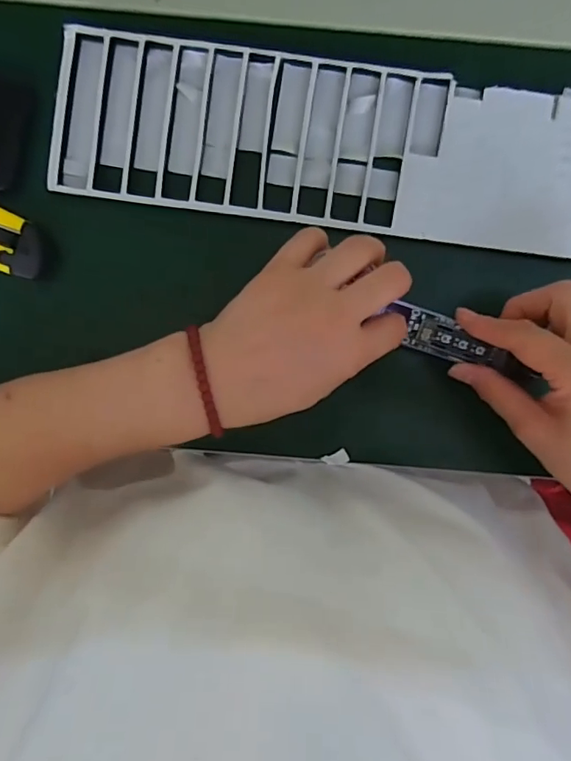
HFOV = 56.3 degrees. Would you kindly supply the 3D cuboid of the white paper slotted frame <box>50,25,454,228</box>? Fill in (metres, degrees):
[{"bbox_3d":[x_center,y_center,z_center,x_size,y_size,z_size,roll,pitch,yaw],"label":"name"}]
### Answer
[{"bbox_3d":[-0.024,-0.169,0.362,0.261,0.007,0.107,7,92,0],"label":"white paper slotted frame"}]

